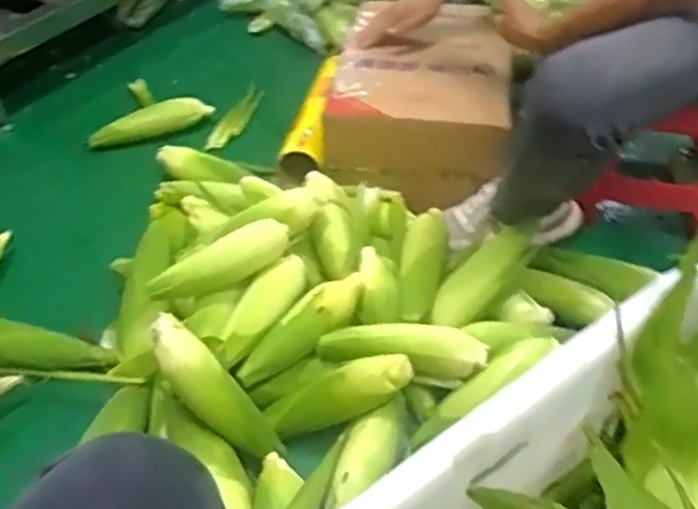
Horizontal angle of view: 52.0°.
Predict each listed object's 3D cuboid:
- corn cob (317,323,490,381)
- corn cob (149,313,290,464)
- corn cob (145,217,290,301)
[{"bbox_3d":[0.066,0.122,0.967,0.222,0.050,0.073,3,44,6],"label":"corn cob"},{"bbox_3d":[-0.174,0.175,0.905,0.048,0.232,0.057,-17,25,49],"label":"corn cob"},{"bbox_3d":[-0.179,0.011,1.003,0.208,0.051,0.063,-27,49,-23],"label":"corn cob"}]

